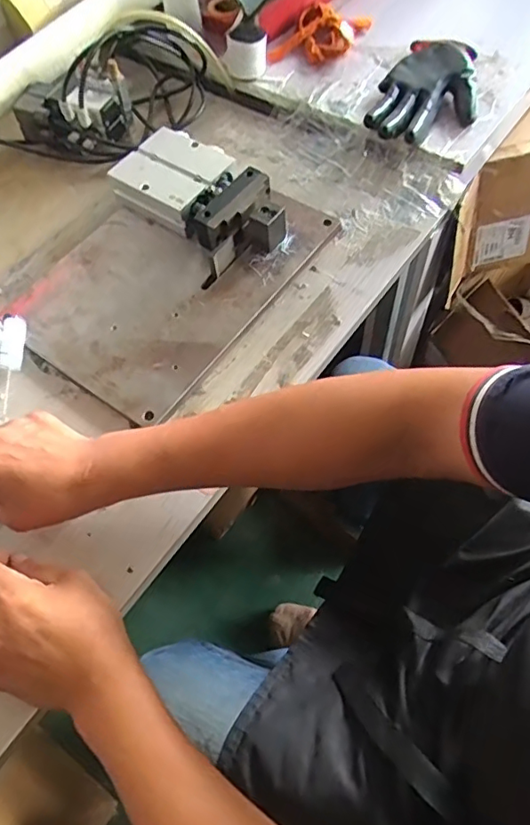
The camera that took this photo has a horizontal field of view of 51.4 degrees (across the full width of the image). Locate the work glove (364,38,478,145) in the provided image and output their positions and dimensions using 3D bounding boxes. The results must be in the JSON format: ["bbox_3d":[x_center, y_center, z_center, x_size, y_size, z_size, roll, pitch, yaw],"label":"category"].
[{"bbox_3d":[0.192,-0.383,0.640,0.111,0.049,0.172,16,64,12],"label":"work glove"}]

